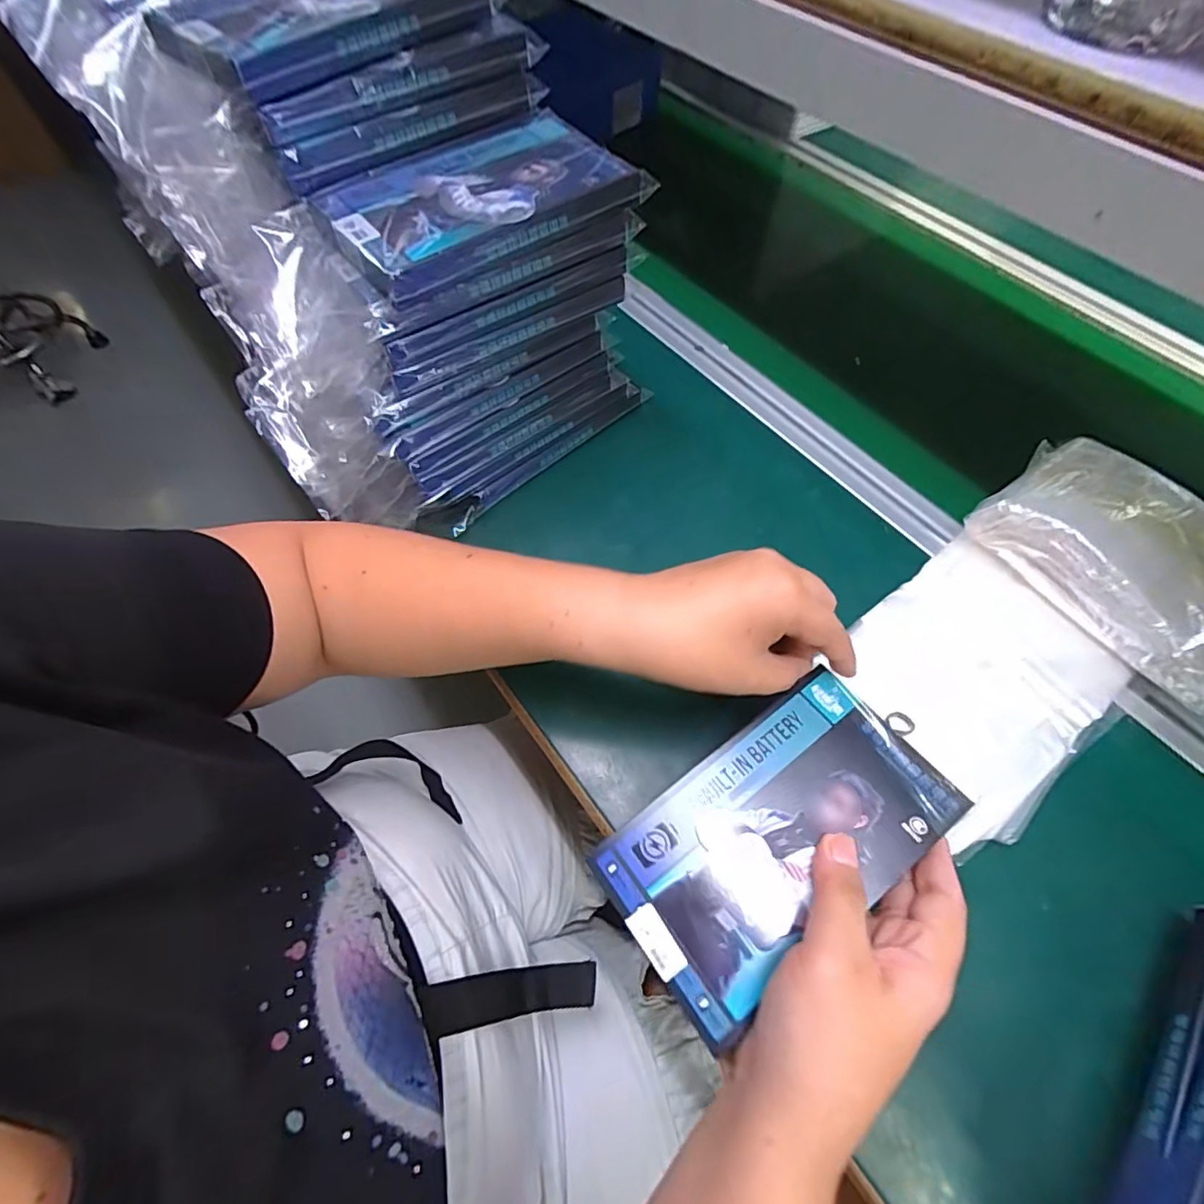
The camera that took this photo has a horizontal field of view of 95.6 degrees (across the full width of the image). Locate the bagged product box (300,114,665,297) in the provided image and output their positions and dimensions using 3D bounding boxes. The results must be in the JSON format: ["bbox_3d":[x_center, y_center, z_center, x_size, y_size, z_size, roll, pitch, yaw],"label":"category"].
[{"bbox_3d":[-0.068,-0.235,0.315,0.166,0.016,0.099,-32,66,-16],"label":"bagged product box"}]

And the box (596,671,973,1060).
[{"bbox_3d":[0.082,0.111,0.264,0.160,0.018,0.094,-33,67,-17],"label":"box"}]

